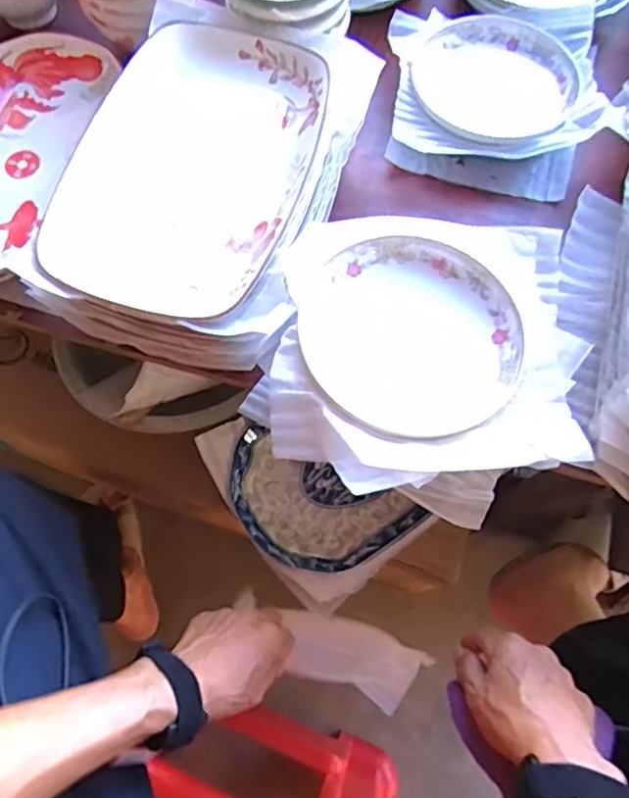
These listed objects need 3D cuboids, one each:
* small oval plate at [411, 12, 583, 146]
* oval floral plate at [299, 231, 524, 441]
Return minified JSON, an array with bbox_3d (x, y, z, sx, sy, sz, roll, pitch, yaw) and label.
[{"bbox_3d":[0.193,-0.341,0.654,0.167,0.019,0.169,23,71,9],"label":"small oval plate"},{"bbox_3d":[0.077,-0.049,0.478,0.162,0.036,0.170,-20,70,-7],"label":"oval floral plate"}]

